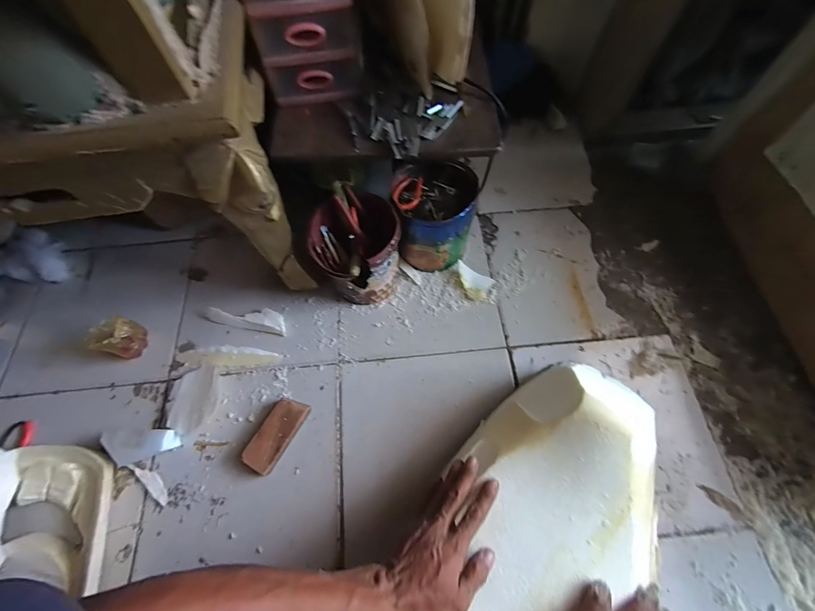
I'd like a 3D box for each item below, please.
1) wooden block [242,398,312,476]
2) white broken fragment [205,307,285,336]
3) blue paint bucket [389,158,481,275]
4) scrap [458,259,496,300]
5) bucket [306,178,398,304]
[{"bbox_3d":[-0.207,0.203,0.543,0.051,0.027,0.111,25,69,11],"label":"wooden block"},{"bbox_3d":[-0.294,0.023,0.626,0.149,0.017,0.040,8,67,4],"label":"white broken fragment"},{"bbox_3d":[0.047,-0.162,0.635,0.137,0.149,0.150,0,67,1],"label":"blue paint bucket"},{"bbox_3d":[0.122,-0.043,0.652,0.074,0.018,0.055,25,69,11],"label":"scrap"},{"bbox_3d":[-0.087,-0.097,0.599,0.143,0.167,0.145,0,67,1],"label":"bucket"}]

